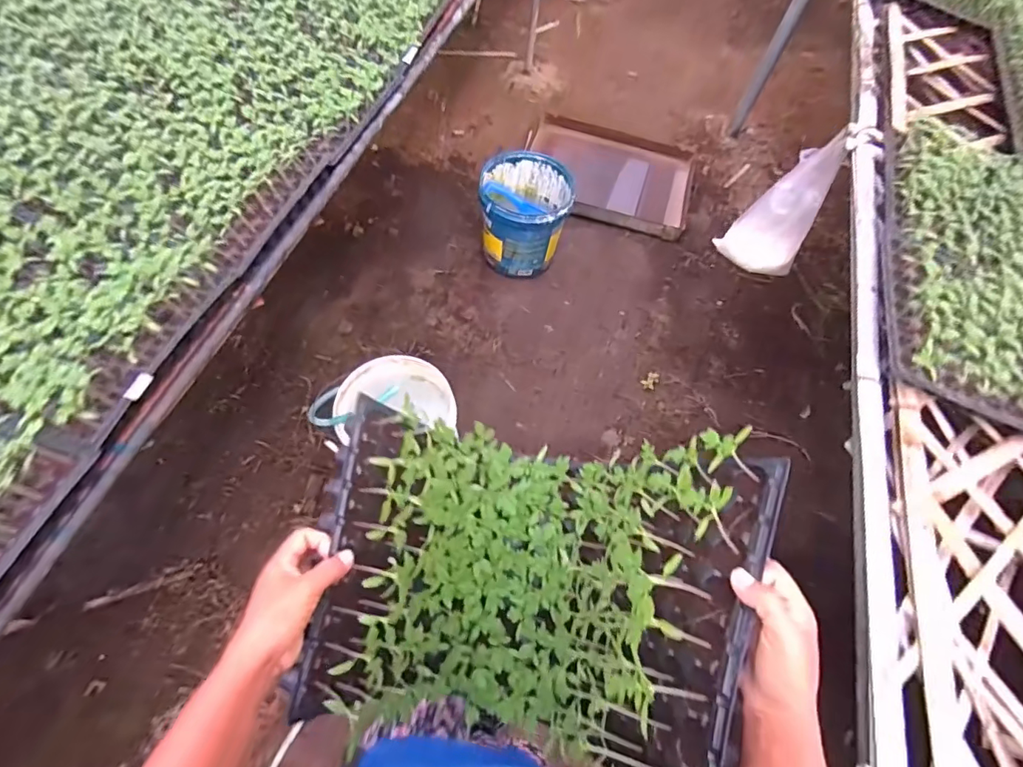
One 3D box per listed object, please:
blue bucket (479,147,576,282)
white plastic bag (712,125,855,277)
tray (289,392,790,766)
[{"bbox_3d":[0.047,-0.592,1.764,0.298,0.320,0.320,3,61,-5],"label":"blue bucket"},{"bbox_3d":[0.691,-0.439,1.256,0.104,0.383,0.184,-31,69,-20],"label":"white plastic bag"},{"bbox_3d":[0.003,0.180,0.475,0.372,0.220,0.281,16,64,4],"label":"tray"}]

